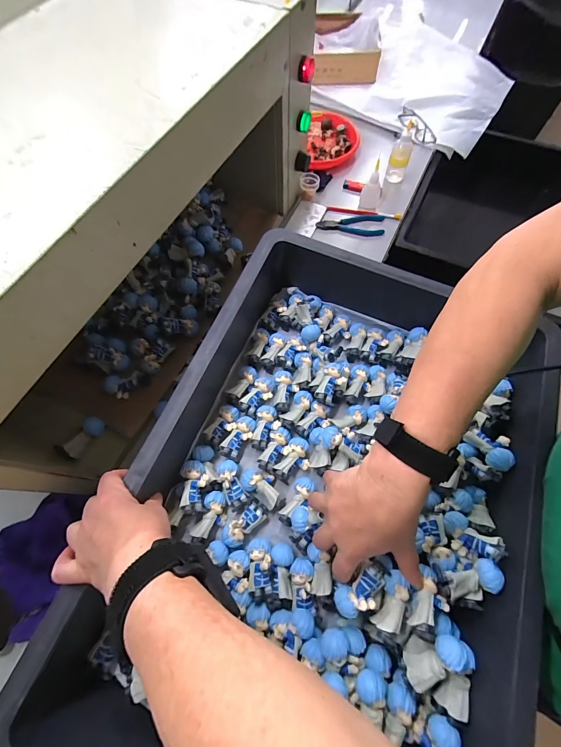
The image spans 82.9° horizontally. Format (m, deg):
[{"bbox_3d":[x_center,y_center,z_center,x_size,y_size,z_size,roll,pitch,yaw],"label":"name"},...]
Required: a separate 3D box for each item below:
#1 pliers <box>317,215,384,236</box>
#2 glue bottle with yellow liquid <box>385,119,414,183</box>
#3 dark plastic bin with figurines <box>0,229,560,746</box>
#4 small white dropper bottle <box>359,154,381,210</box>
[{"bbox_3d":[0.138,-0.291,0.625,0.130,0.014,0.050,0,68,1],"label":"pliers"},{"bbox_3d":[0.244,-0.446,0.641,0.039,0.106,0.038,20,69,9],"label":"glue bottle with yellow liquid"},{"bbox_3d":[0.066,0.092,0.377,0.417,0.124,0.599,19,69,9],"label":"dark plastic bin with figurines"},{"bbox_3d":[0.180,-0.369,0.614,0.037,0.080,0.035,15,69,7],"label":"small white dropper bottle"}]

